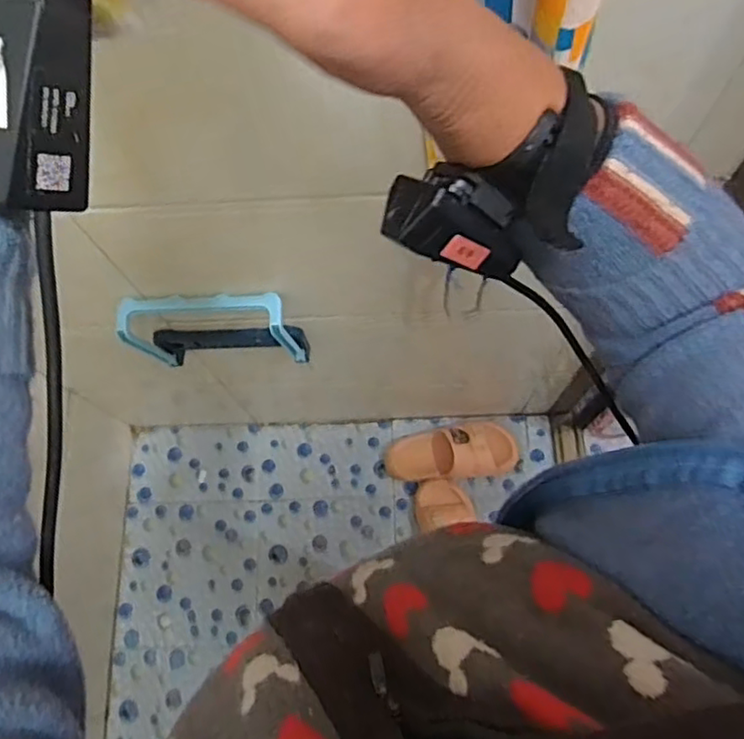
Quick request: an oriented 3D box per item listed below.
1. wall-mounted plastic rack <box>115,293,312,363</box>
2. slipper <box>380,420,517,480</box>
[{"bbox_3d":[-0.219,-0.043,0.940,0.224,0.193,0.050,-2,71,2],"label":"wall-mounted plastic rack"},{"bbox_3d":[0.178,0.178,1.414,0.272,0.081,0.115,-10,71,-1],"label":"slipper"}]

